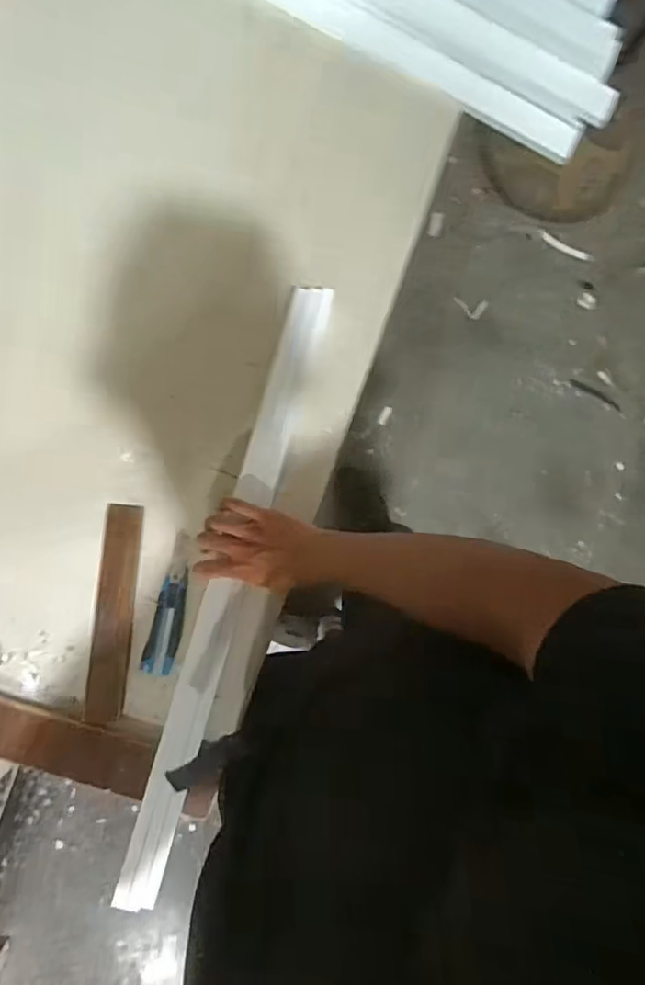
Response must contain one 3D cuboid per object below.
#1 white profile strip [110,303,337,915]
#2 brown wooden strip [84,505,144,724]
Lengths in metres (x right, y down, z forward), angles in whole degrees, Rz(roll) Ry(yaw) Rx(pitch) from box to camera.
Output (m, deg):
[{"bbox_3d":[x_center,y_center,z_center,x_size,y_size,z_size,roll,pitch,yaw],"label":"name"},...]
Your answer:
[{"bbox_3d":[-0.115,0.107,0.694,0.051,0.029,0.757,16,85,-5],"label":"white profile strip"},{"bbox_3d":[-0.262,0.151,0.712,0.046,0.016,0.264,5,87,-6],"label":"brown wooden strip"}]

